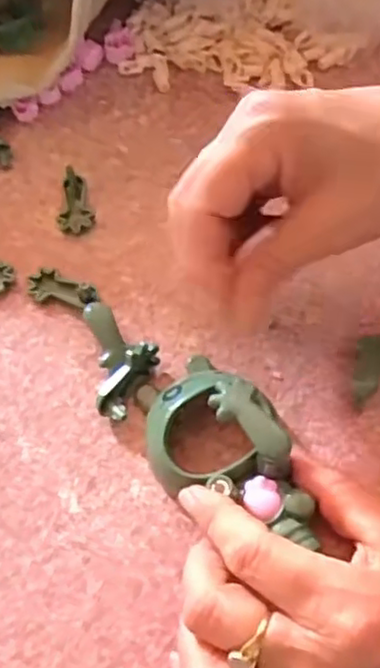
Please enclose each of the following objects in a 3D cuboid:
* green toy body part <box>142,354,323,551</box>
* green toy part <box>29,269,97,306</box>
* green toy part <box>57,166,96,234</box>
[{"bbox_3d":[0.012,0.048,0.284,0.049,0.035,0.092,-34,63,-15],"label":"green toy body part"},{"bbox_3d":[-0.065,-0.022,0.347,0.035,0.011,0.018,22,64,16],"label":"green toy part"},{"bbox_3d":[-0.064,-0.072,0.376,0.019,0.013,0.039,-14,60,-4],"label":"green toy part"}]

